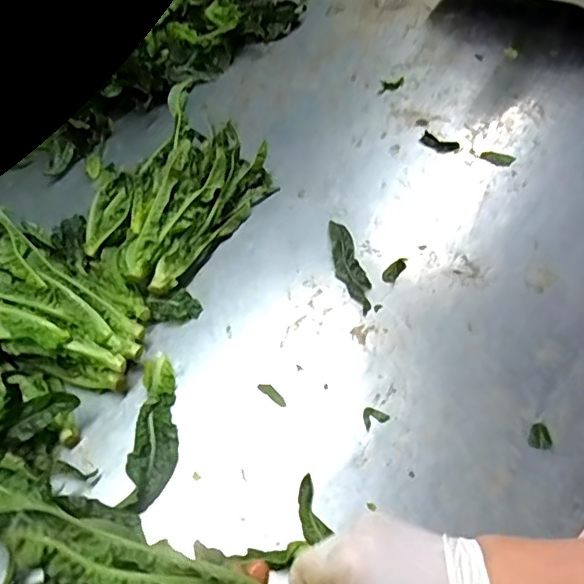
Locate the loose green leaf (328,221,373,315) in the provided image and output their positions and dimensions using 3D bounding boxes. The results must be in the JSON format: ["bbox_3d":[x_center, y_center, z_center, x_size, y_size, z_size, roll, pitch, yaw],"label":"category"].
[{"bbox_3d":[0.062,-0.032,0.640,0.031,0.006,0.131,-14,54,-6],"label":"loose green leaf"}]

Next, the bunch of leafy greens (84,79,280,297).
[{"bbox_3d":[-0.143,-0.121,0.657,0.153,0.102,0.222,25,59,21],"label":"bunch of leafy greens"}]

